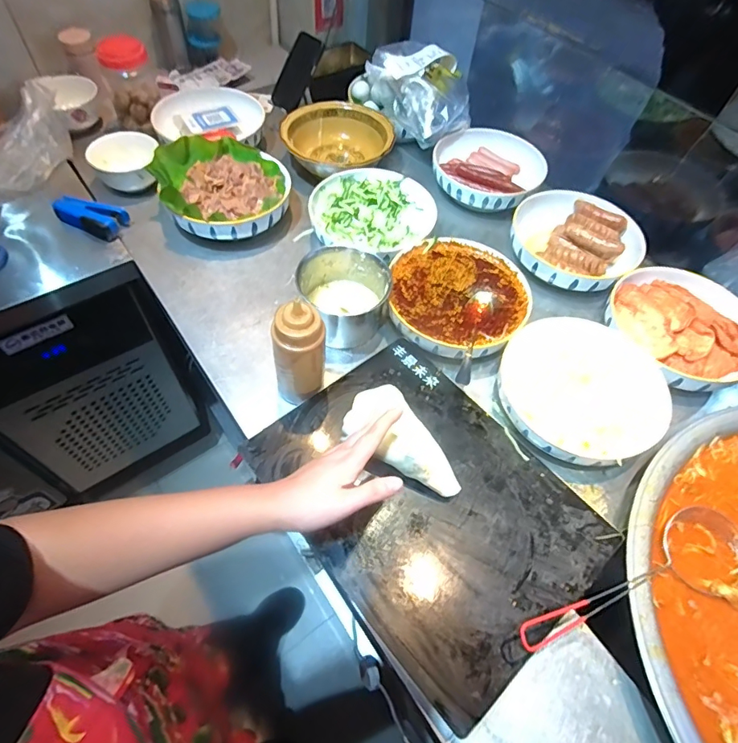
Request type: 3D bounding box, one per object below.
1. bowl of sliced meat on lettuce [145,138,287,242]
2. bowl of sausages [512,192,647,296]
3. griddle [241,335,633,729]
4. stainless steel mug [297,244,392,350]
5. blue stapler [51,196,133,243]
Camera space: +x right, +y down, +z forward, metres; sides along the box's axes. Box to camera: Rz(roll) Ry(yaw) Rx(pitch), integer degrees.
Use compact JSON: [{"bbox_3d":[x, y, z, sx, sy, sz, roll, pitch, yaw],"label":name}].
[{"bbox_3d":[-0.261,-0.329,0.849,0.217,0.086,0.238,2,63,-3],"label":"bowl of sliced meat on lettuce"},{"bbox_3d":[0.365,-0.231,0.846,0.218,0.064,0.211,2,56,-2],"label":"bowl of sausages"},{"bbox_3d":[0.070,0.151,0.585,0.296,0.017,0.389,-36,65,-24],"label":"griddle"},{"bbox_3d":[-0.040,-0.115,0.733,0.132,0.095,0.128,2,63,-3],"label":"stainless steel mug"},{"bbox_3d":[-0.487,-0.278,0.826,0.112,0.041,0.072,24,64,8],"label":"blue stapler"}]

